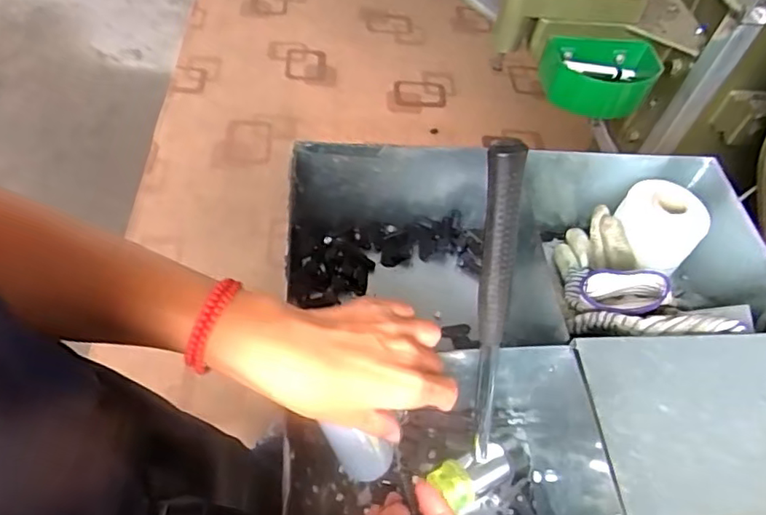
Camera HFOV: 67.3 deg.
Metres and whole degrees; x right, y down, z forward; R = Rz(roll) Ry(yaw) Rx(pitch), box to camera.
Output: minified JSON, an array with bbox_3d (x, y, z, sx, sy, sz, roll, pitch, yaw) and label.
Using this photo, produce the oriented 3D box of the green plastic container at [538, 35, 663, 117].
[{"bbox_3d":[0.275,-0.234,0.738,0.144,0.054,0.097,15,53,4],"label":"green plastic container"}]

